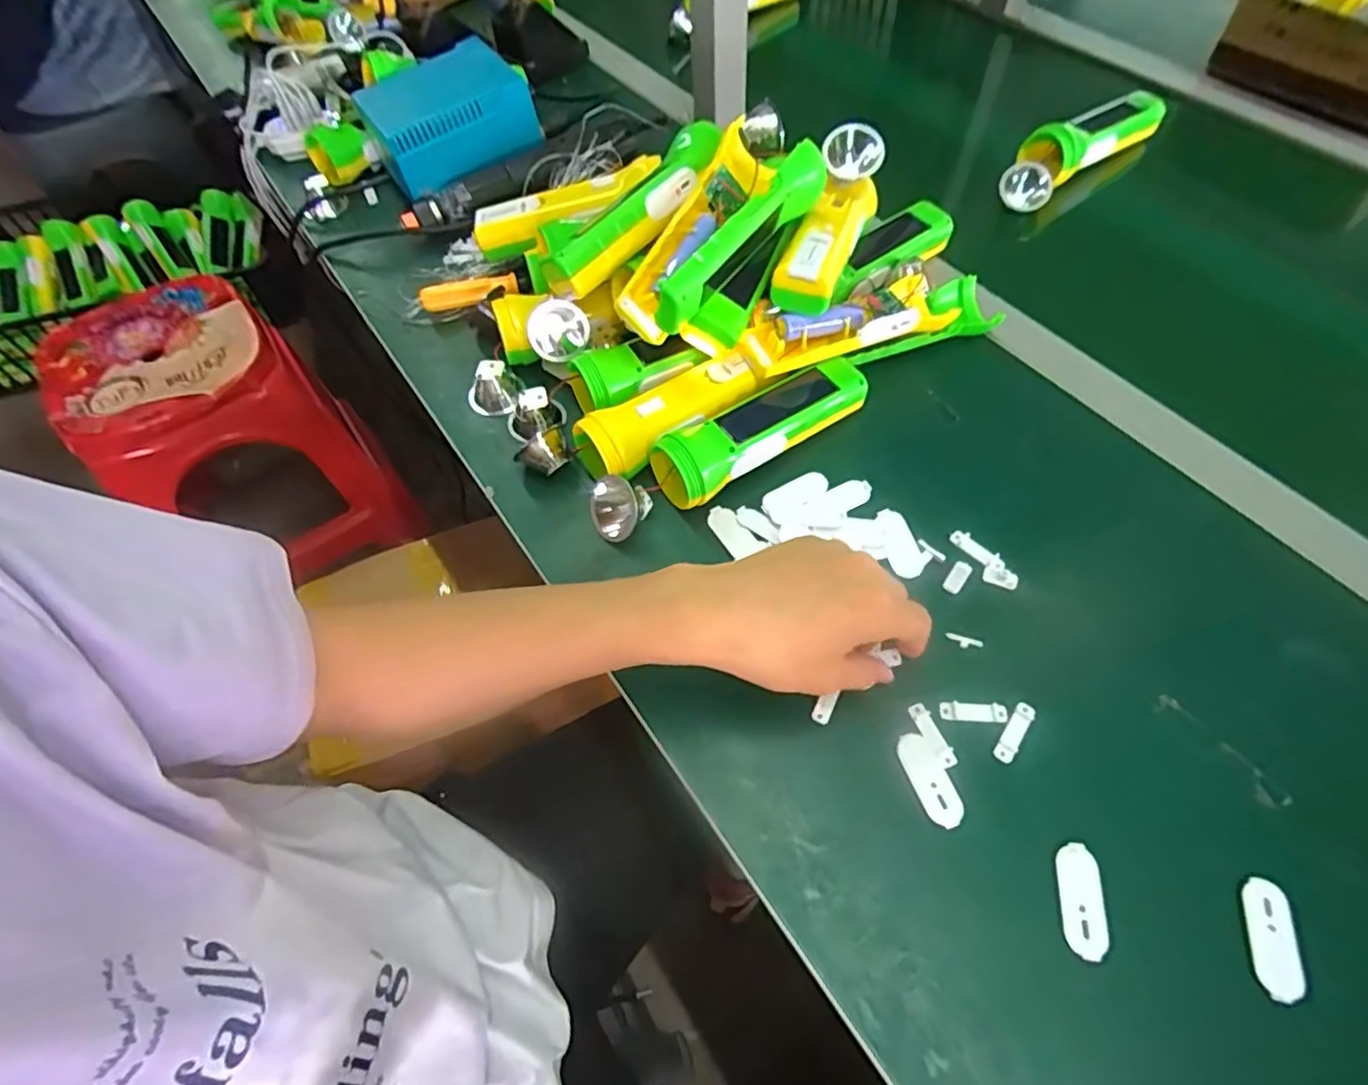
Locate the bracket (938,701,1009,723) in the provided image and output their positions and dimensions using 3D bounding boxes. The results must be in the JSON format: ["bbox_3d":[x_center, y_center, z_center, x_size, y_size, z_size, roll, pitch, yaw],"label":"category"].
[{"bbox_3d":[0.164,0.095,0.376,0.038,0.004,0.010,2,59,5],"label":"bracket"}]

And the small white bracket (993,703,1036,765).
[{"bbox_3d":[0.185,0.106,0.370,0.010,0.004,0.038,32,66,21],"label":"small white bracket"}]

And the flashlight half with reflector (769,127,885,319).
[{"bbox_3d":[0.104,-0.228,0.476,0.045,0.054,0.164,18,62,14],"label":"flashlight half with reflector"}]

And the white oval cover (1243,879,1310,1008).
[{"bbox_3d":[0.279,0.187,0.313,0.019,0.004,0.050,7,60,8],"label":"white oval cover"}]

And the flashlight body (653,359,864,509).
[{"bbox_3d":[0.054,-0.080,0.462,0.164,0.042,0.047,-31,62,-14],"label":"flashlight body"}]

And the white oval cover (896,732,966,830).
[{"bbox_3d":[0.132,0.127,0.357,0.021,0.004,0.050,-17,59,-7],"label":"white oval cover"}]

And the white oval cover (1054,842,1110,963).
[{"bbox_3d":[0.196,0.176,0.327,0.020,0.004,0.050,5,59,7],"label":"white oval cover"}]

